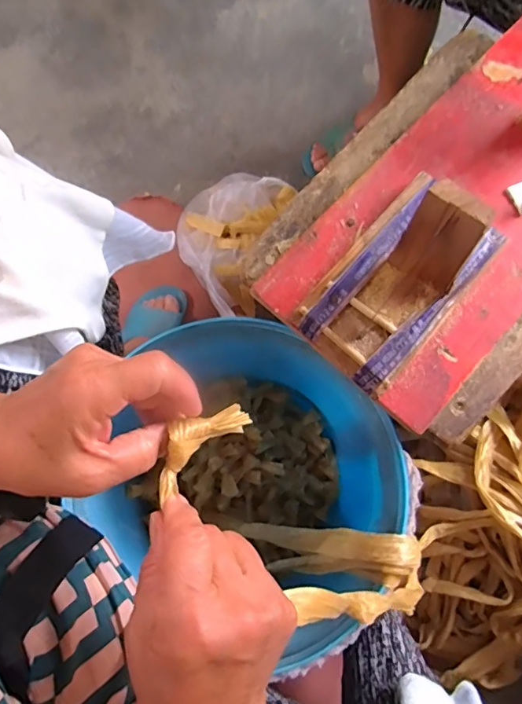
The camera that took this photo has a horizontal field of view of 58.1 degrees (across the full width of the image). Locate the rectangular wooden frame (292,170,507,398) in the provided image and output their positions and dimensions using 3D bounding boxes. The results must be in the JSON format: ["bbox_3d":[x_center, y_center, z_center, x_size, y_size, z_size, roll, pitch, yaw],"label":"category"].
[{"bbox_3d":[0.103,-0.060,0.319,0.085,0.075,0.157,40,81,7],"label":"rectangular wooden frame"}]

